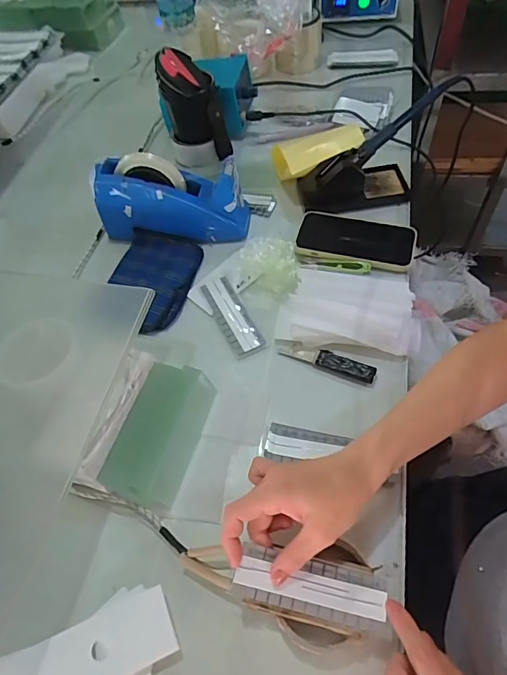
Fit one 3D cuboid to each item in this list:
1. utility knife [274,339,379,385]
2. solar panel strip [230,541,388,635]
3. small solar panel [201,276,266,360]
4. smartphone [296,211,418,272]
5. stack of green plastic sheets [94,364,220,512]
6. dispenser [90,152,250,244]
[{"bbox_3d":[0.083,0.024,0.528,0.122,0.011,0.021,18,60,16],"label":"utility knife"},{"bbox_3d":[0.046,0.204,0.365,0.122,0.013,0.041,13,58,1],"label":"solar panel strip"},{"bbox_3d":[-0.028,-0.028,0.576,0.038,0.008,0.127,-23,58,-11],"label":"small solar panel"},{"bbox_3d":[0.143,-0.138,0.628,0.162,0.010,0.085,11,58,11],"label":"smartphone"},{"bbox_3d":[-0.100,0.101,0.480,0.070,0.040,0.146,12,58,12],"label":"stack of green plastic sheets"},{"bbox_3d":[-0.117,-0.200,0.638,0.212,0.106,0.066,2,57,6],"label":"dispenser"}]

